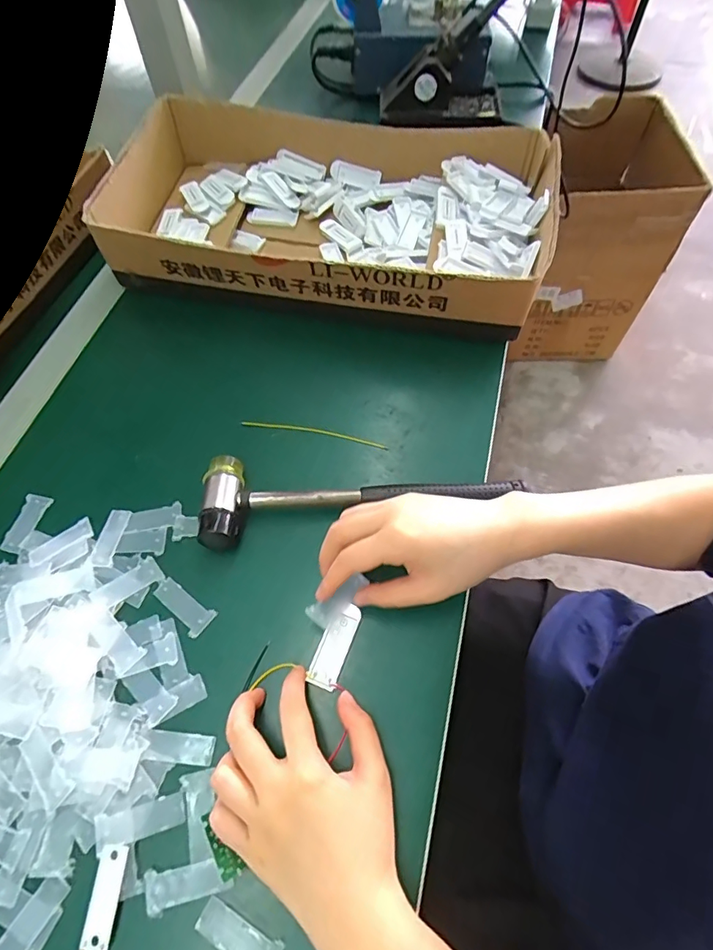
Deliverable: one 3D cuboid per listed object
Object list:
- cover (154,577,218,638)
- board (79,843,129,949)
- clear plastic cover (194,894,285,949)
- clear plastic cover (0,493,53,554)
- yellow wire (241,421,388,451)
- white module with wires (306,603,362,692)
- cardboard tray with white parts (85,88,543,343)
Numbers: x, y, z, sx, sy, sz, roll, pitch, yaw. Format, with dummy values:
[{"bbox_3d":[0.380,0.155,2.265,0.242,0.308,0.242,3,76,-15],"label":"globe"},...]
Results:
[{"bbox_3d":[-0.125,0.094,0.346,0.047,0.004,0.021,36,66,15],"label":"cover"},{"bbox_3d":[-0.140,0.235,0.267,0.014,0.004,0.046,4,62,-1],"label":"board"},{"bbox_3d":[-0.065,0.255,0.262,0.048,0.004,0.020,26,64,11],"label":"clear plastic cover"},{"bbox_3d":[-0.260,0.037,0.374,0.021,0.004,0.048,14,62,5],"label":"clear plastic cover"},{"bbox_3d":[-0.036,-0.037,0.413,0.128,0.004,0.007,12,62,4],"label":"yellow wire"},{"bbox_3d":[-0.014,0.117,0.331,0.021,0.004,0.056,24,68,10],"label":"white module with wires"},{"bbox_3d":[-0.047,-0.274,0.485,0.450,0.092,0.230,13,62,4],"label":"cardboard tray with white parts"}]

